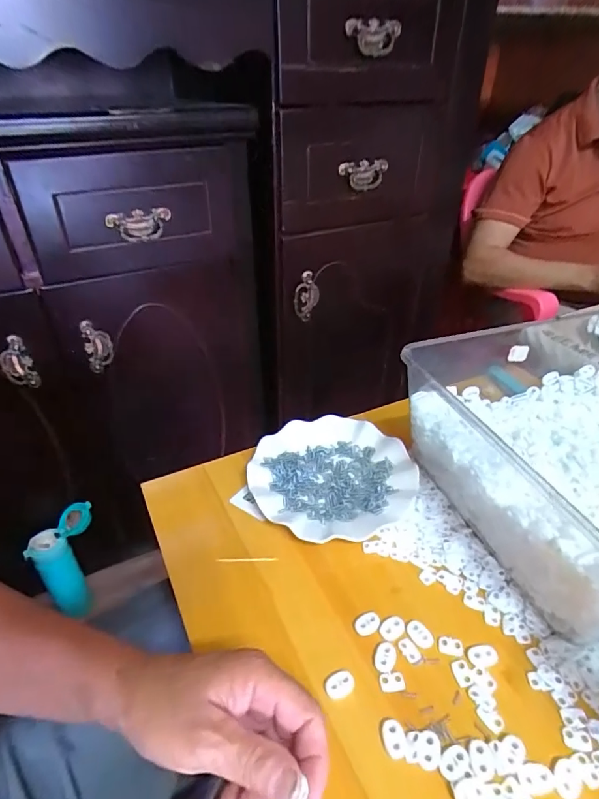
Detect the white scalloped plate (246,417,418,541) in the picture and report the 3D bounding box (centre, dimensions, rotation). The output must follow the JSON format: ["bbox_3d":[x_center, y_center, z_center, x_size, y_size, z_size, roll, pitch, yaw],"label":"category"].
[{"bbox_3d":[0.036,0.084,0.520,0.175,0.019,0.174,0,35,0],"label":"white scalloped plate"}]

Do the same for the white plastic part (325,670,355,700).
[{"bbox_3d":[0.031,0.217,0.351,0.022,0.004,0.017,-14,38,-19],"label":"white plastic part"}]

